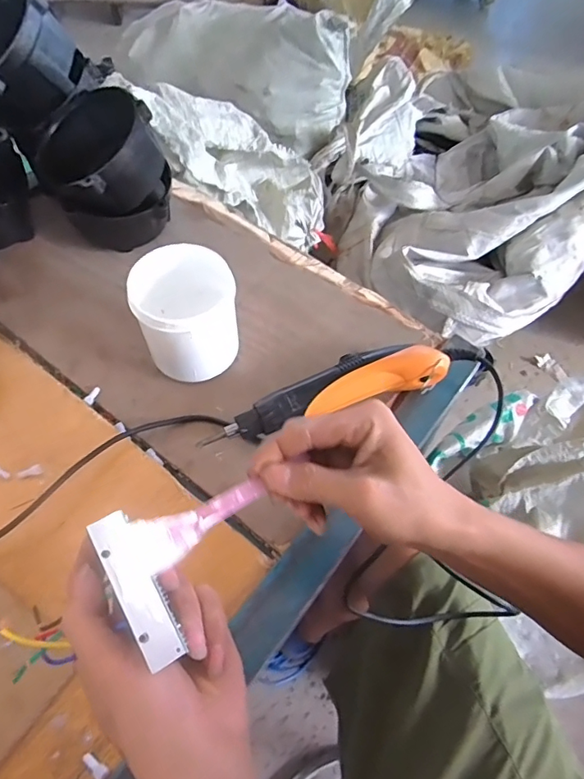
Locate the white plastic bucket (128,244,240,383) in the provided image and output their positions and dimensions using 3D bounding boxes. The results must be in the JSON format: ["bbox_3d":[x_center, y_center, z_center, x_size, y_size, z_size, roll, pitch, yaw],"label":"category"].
[{"bbox_3d":[-0.101,-0.066,0.487,0.091,0.116,0.081,-4,58,-5],"label":"white plastic bucket"}]

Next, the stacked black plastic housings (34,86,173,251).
[{"bbox_3d":[-0.208,-0.241,0.565,0.123,0.158,0.137,-31,64,-20],"label":"stacked black plastic housings"}]

